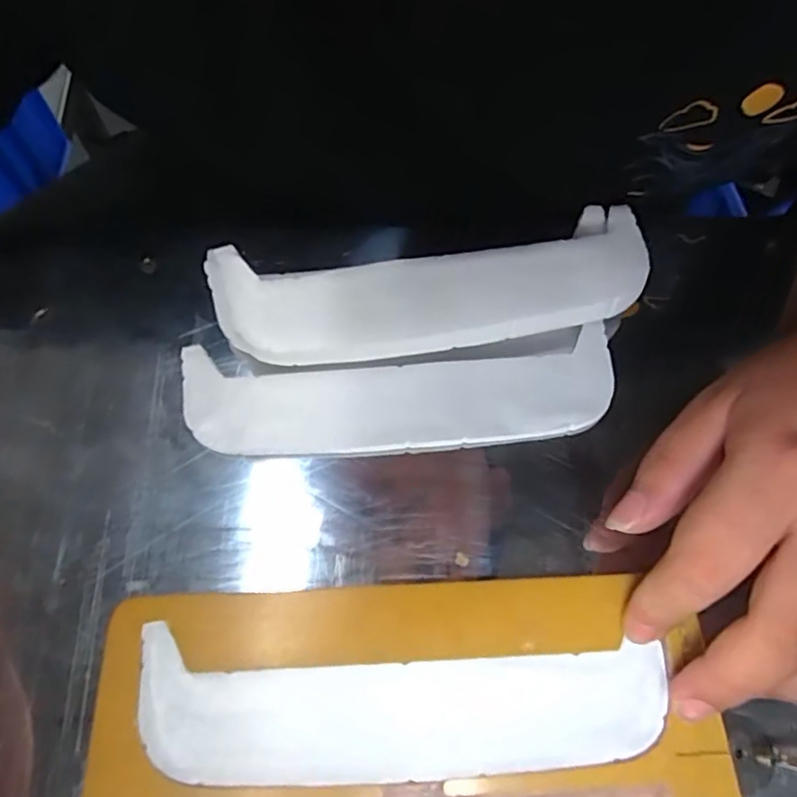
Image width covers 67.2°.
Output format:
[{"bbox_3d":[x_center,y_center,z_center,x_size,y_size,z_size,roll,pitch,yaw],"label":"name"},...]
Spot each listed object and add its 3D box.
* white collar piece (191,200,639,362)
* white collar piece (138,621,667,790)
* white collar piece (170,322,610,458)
[{"bbox_3d":[0.016,-0.051,0.281,0.196,0.029,0.059,-11,66,-6],"label":"white collar piece"},{"bbox_3d":[0.002,0.113,0.220,0.191,0.005,0.047,-1,65,-2],"label":"white collar piece"},{"bbox_3d":[0.001,-0.002,0.275,0.193,0.007,0.052,-3,66,-2],"label":"white collar piece"}]

